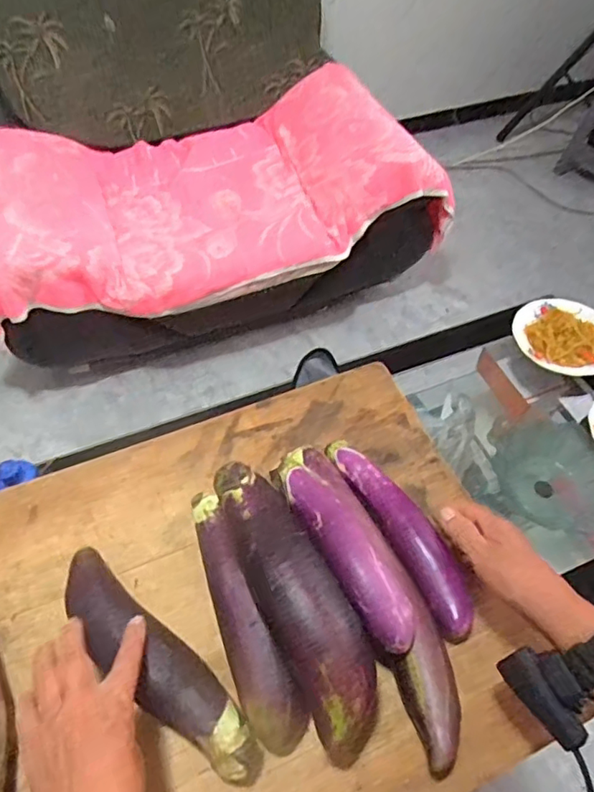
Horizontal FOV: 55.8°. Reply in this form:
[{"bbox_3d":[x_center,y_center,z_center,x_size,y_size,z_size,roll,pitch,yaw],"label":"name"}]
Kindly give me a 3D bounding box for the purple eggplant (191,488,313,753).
[{"bbox_3d":[-0.056,0.191,0.503,0.044,0.065,0.229,-21,56,-15],"label":"purple eggplant"}]

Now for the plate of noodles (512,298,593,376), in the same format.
[{"bbox_3d":[0.549,-0.123,1.145,0.171,0.035,0.201,-25,58,-17],"label":"plate of noodles"}]

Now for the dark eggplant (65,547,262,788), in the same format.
[{"bbox_3d":[-0.126,0.228,0.486,0.242,0.051,0.053,37,62,23],"label":"dark eggplant"}]

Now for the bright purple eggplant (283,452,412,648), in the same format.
[{"bbox_3d":[0.037,0.129,0.503,0.050,0.046,0.206,-21,57,-15],"label":"bright purple eggplant"}]

